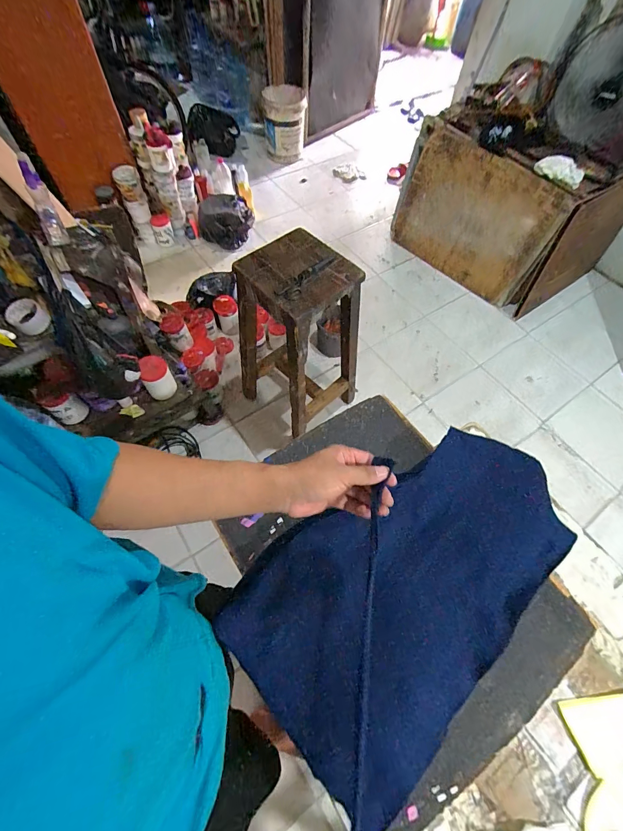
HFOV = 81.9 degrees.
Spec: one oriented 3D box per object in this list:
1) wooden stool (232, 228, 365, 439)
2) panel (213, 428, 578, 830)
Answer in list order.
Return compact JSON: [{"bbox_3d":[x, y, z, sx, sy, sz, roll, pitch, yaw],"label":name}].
[{"bbox_3d":[-0.061,-0.271,1.349,0.389,0.692,0.339,40,66,18],"label":"wooden stool"},{"bbox_3d":[0.162,0.264,0.603,0.573,0.054,0.338,-35,68,-19],"label":"panel"}]

